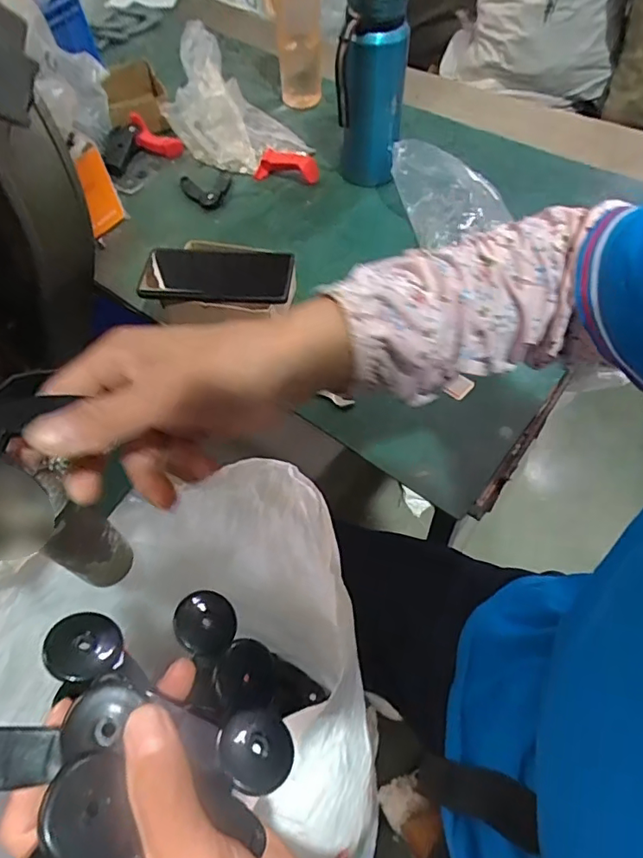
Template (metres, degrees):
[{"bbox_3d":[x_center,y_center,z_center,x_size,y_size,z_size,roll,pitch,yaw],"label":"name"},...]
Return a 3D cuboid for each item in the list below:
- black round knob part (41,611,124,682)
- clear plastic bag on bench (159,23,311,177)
[{"bbox_3d":[-0.112,0.102,0.255,0.033,0.012,0.033,-10,53,-34],"label":"black round knob part"},{"bbox_3d":[-0.117,-0.432,0.725,0.155,0.149,0.125,24,60,18],"label":"clear plastic bag on bench"}]

